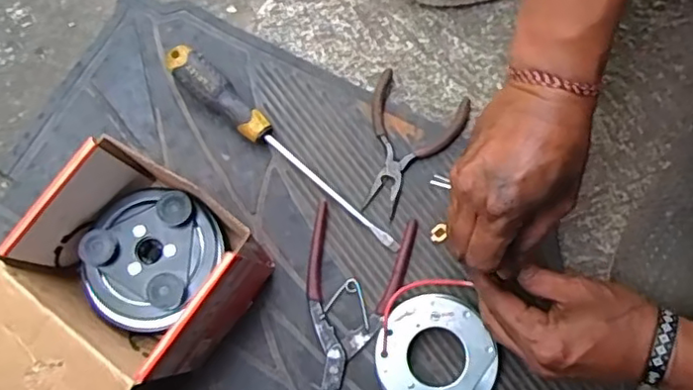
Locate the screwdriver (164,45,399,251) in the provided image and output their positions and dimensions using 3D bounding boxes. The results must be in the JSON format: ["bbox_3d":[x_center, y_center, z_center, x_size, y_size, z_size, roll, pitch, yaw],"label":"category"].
[{"bbox_3d":[-0.059,-0.041,0.527,0.256,0.027,0.028,41,79,11],"label":"screwdriver"}]

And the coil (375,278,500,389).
[{"bbox_3d":[0.066,0.120,0.481,0.088,0.035,0.102,-16,80,-6],"label":"coil"}]

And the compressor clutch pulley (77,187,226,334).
[{"bbox_3d":[-0.155,0.051,0.493,0.098,0.057,0.109,36,79,4],"label":"compressor clutch pulley"}]

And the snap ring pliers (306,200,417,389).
[{"bbox_3d":[-0.004,0.102,0.497,0.083,0.016,0.182,15,76,5],"label":"snap ring pliers"}]

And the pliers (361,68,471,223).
[{"bbox_3d":[0.049,-0.040,0.529,0.082,0.014,0.121,21,76,6],"label":"pliers"}]

